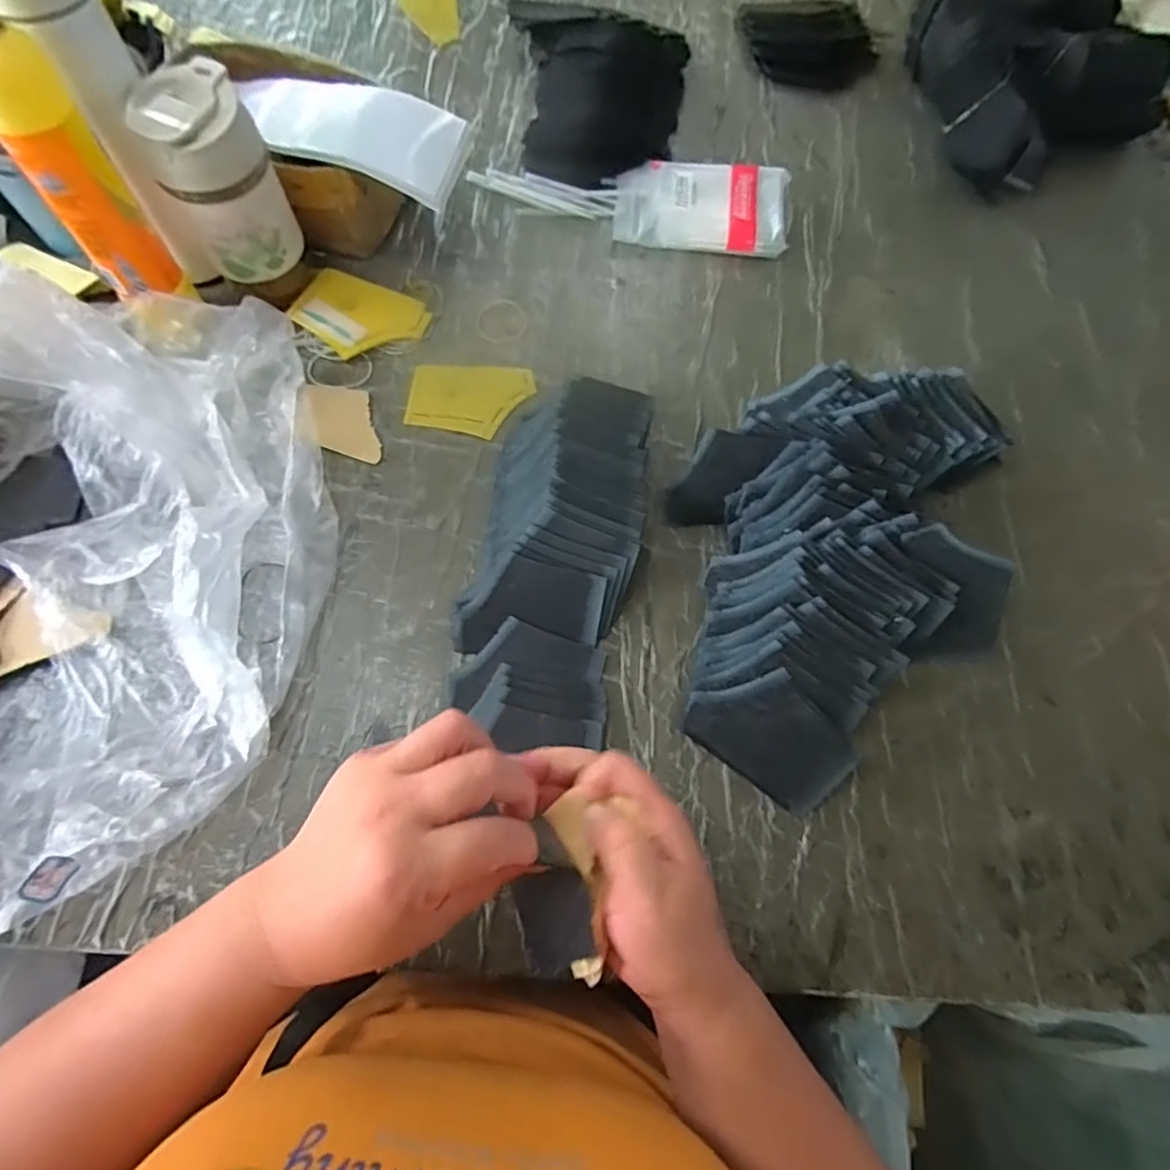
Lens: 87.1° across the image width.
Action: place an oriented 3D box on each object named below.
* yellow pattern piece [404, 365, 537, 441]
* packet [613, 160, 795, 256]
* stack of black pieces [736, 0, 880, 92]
[{"bbox_3d":[-0.101,-0.164,0.542,0.105,0.004,0.072,5,68,-1],"label":"yellow pattern piece"},{"bbox_3d":[0.119,-0.383,0.624,0.171,0.034,0.095,9,68,0],"label":"packet"},{"bbox_3d":[0.266,-0.653,0.727,0.157,0.030,0.146,-4,69,-5],"label":"stack of black pieces"}]

